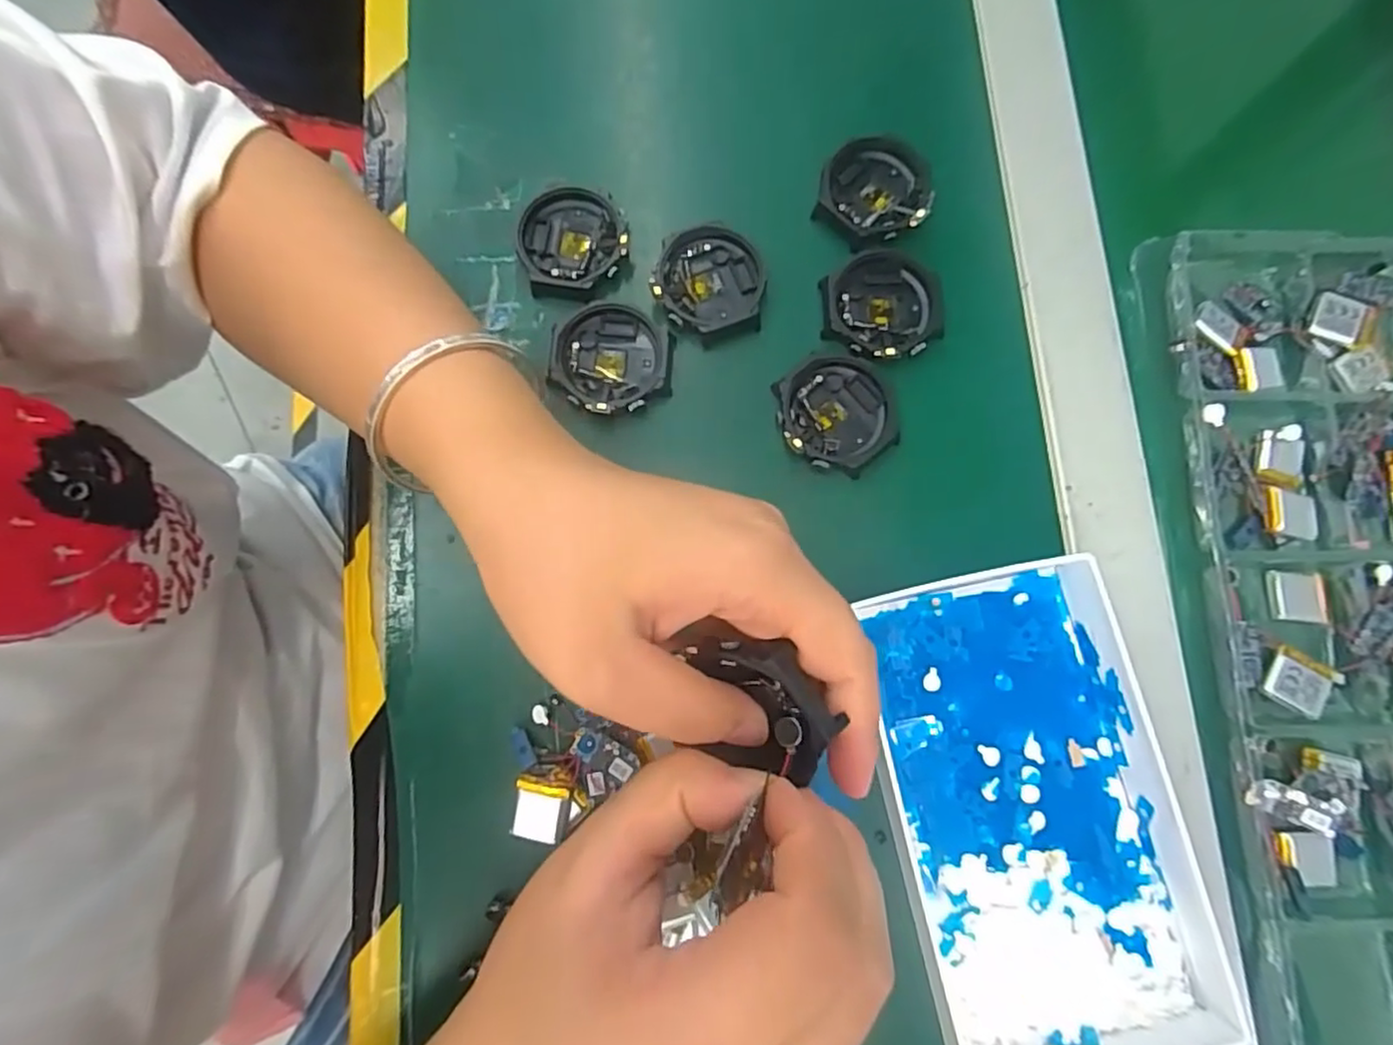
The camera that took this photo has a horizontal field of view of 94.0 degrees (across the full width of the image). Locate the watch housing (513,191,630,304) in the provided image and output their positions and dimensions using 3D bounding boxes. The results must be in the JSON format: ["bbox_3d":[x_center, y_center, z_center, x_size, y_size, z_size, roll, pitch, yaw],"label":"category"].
[{"bbox_3d":[-0.056,-0.126,0.294,0.048,0.010,0.050,0,80,-1],"label":"watch housing"}]

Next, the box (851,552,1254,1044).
[{"bbox_3d":[0.129,0.106,0.248,0.104,0.024,0.172,-11,80,-3],"label":"box"}]

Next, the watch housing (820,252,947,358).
[{"bbox_3d":[0.083,-0.098,0.291,0.053,0.007,0.050,-8,80,-2],"label":"watch housing"}]

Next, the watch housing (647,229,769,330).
[{"bbox_3d":[0.006,-0.109,0.292,0.049,0.007,0.048,0,80,-1],"label":"watch housing"}]

